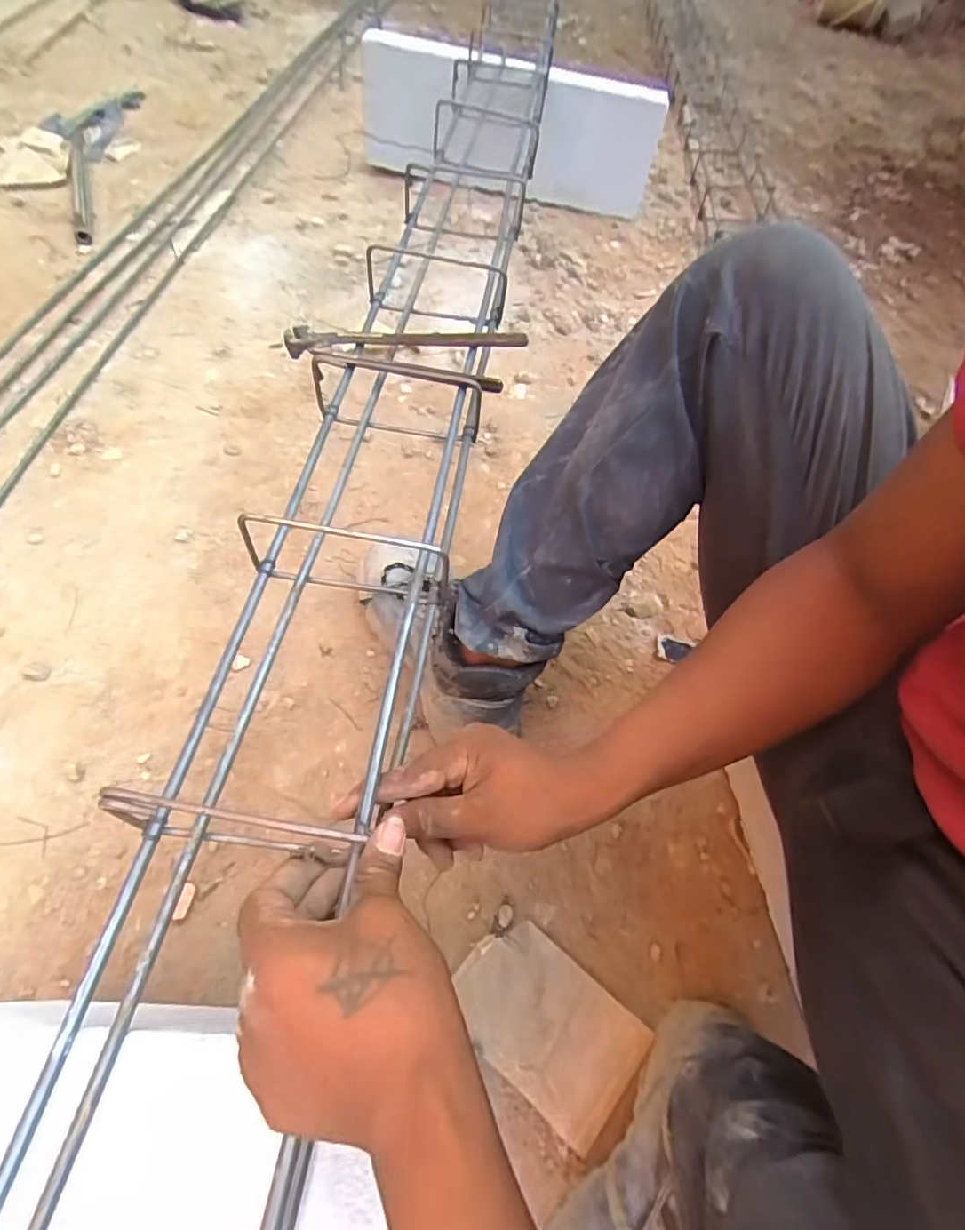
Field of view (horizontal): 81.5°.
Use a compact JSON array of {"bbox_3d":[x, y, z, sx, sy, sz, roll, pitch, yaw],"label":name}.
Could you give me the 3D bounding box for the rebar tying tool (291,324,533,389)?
[{"bbox_3d":[-0.086,-0.251,0.535,0.241,0.021,0.094,16,58,21],"label":"rebar tying tool"}]

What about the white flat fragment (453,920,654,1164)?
[{"bbox_3d":[0.055,0.335,0.460,0.155,0.010,0.095,36,63,16],"label":"white flat fragment"}]

